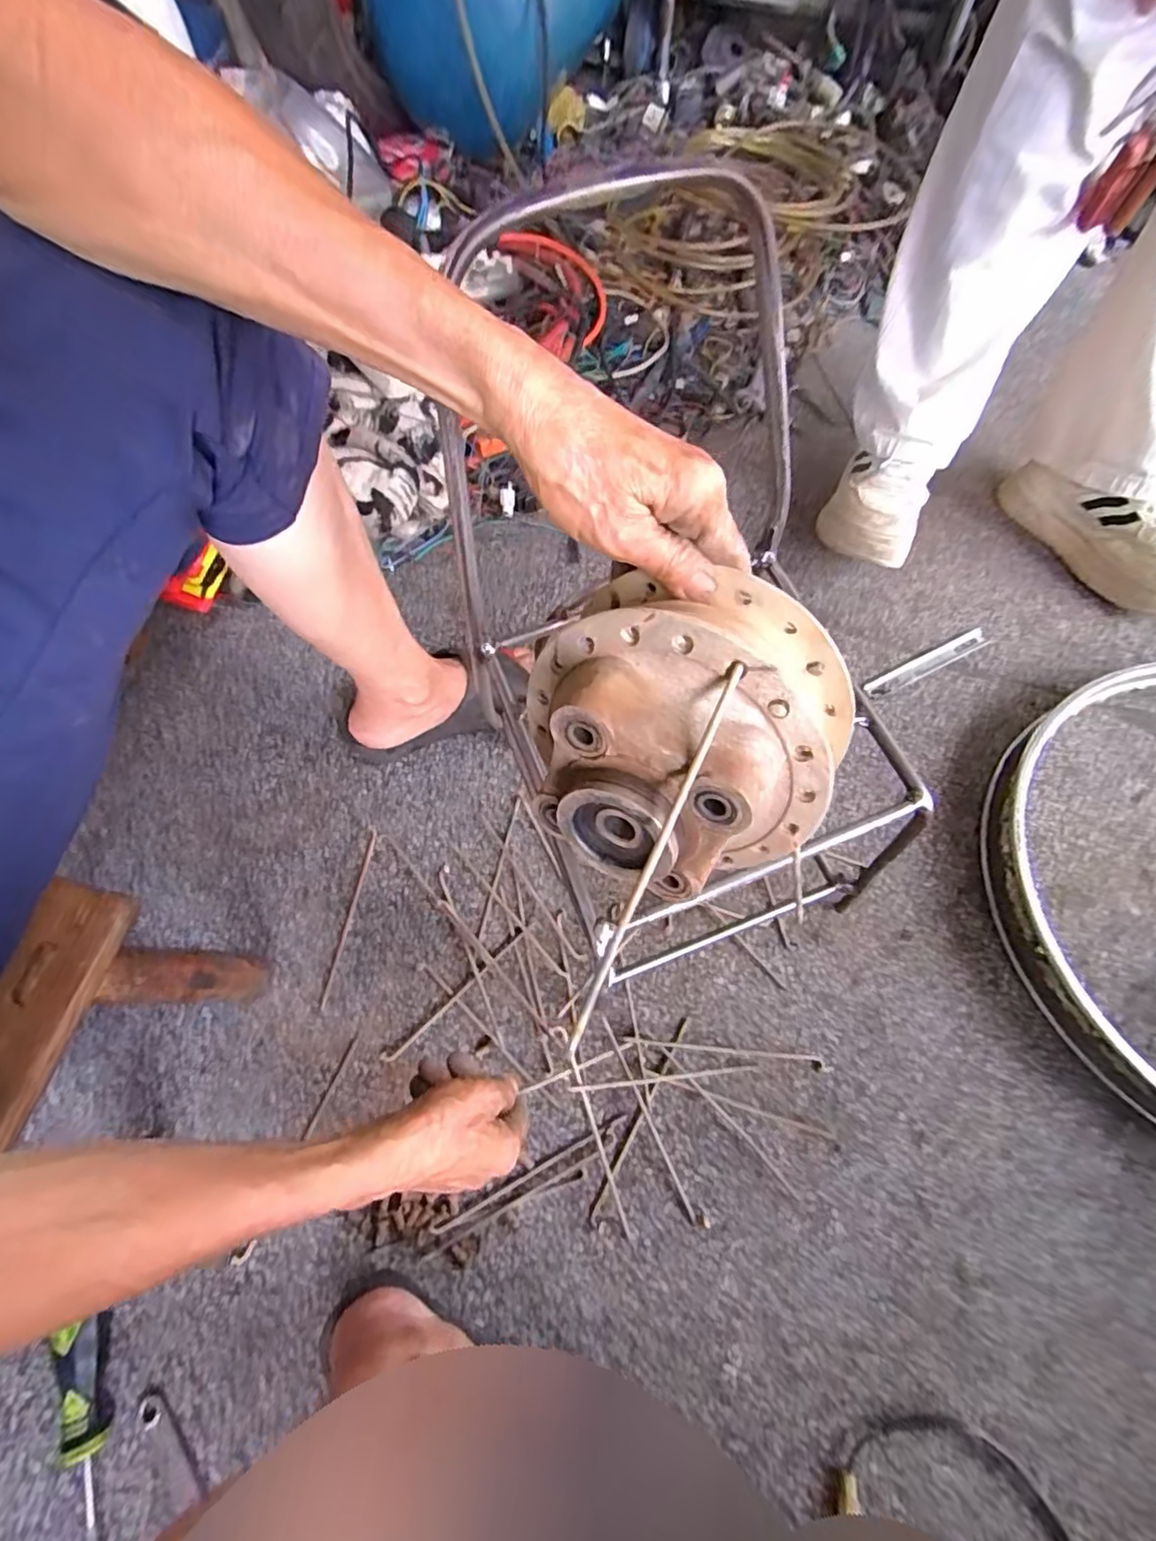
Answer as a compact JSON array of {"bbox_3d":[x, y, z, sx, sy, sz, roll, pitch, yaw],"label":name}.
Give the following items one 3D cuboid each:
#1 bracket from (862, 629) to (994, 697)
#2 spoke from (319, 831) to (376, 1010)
[{"bbox_3d":[0.393,-0.121,0.689,0.168,0.013,0.024,-26,69,-12],"label":"bracket"},{"bbox_3d":[-0.217,0.137,0.584,0.006,0.004,0.165,8,66,3],"label":"spoke"}]

